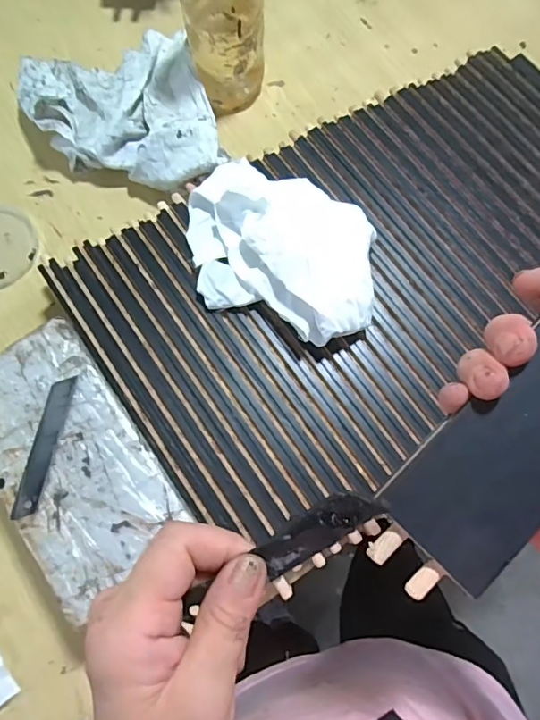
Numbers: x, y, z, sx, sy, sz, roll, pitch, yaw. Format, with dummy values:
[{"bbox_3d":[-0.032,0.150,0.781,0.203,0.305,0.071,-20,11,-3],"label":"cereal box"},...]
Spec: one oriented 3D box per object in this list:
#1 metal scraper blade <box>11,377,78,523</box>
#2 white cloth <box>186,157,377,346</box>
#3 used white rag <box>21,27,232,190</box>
[{"bbox_3d":[-0.159,0.059,0.355,0.018,0.004,0.099,10,74,2],"label":"metal scraper blade"},{"bbox_3d":[0.006,-0.086,0.392,0.164,0.046,0.119,22,75,5],"label":"white cloth"},{"bbox_3d":[-0.144,-0.234,0.478,0.166,0.067,0.199,-14,75,-5],"label":"used white rag"}]

